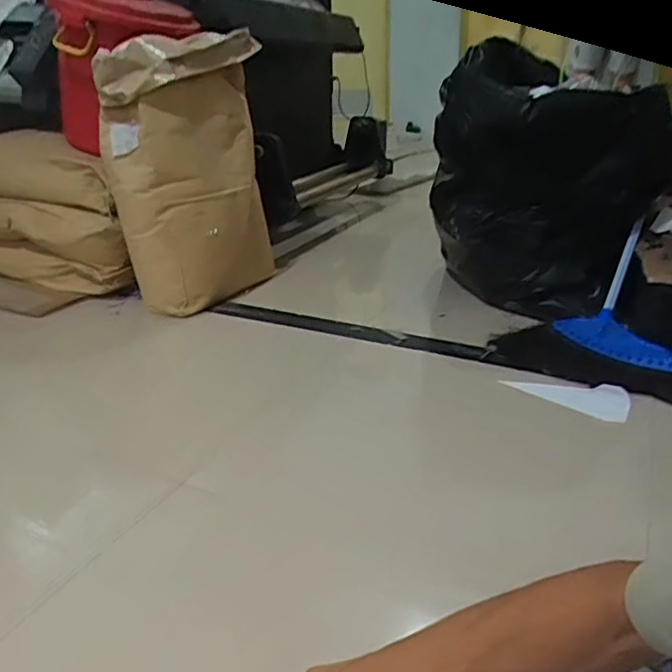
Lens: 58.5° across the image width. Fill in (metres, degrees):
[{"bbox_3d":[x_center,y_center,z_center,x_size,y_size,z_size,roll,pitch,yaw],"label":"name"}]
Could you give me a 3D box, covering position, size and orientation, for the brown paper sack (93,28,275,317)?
[{"bbox_3d":[-0.332,-0.355,1.369,0.339,0.572,0.252,-5,24,-9],"label":"brown paper sack"}]

